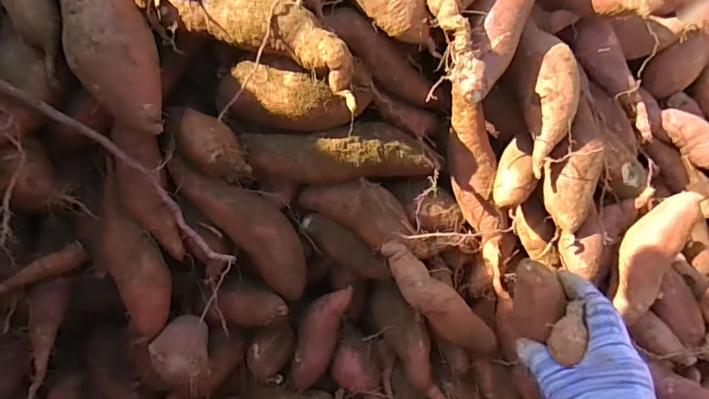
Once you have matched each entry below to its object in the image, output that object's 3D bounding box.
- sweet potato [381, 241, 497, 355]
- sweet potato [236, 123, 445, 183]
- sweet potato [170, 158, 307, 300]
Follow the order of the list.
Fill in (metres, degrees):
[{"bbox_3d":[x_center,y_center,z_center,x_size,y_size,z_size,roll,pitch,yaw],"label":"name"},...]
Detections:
[{"bbox_3d":[0.080,0.097,0.457,0.142,0.029,0.034,45,51,-11],"label":"sweet potato"},{"bbox_3d":[-0.012,-0.045,0.465,0.184,0.041,0.042,-3,49,-10],"label":"sweet potato"},{"bbox_3d":[-0.096,0.021,0.446,0.158,0.039,0.039,45,51,-12],"label":"sweet potato"}]

